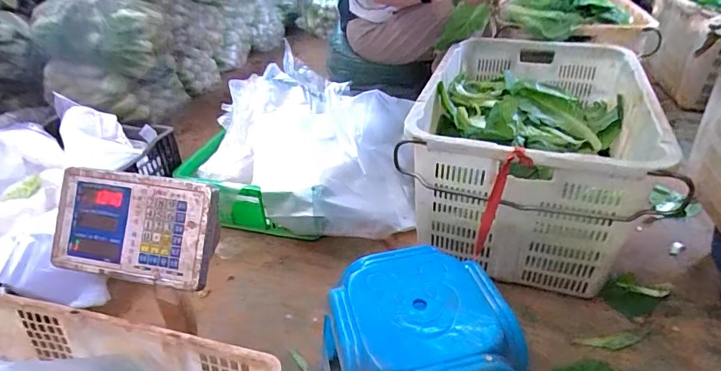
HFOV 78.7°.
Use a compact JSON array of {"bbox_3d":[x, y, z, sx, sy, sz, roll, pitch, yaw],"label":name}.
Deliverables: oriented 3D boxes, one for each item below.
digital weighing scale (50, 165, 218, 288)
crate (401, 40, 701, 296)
[{"bbox_3d":[-0.330,0.059,0.632,0.237,0.121,0.092,5,34,11],"label":"digital weighing scale"},{"bbox_3d":[0.416,-0.107,1.117,0.473,0.324,0.701,11,36,18],"label":"crate"}]

